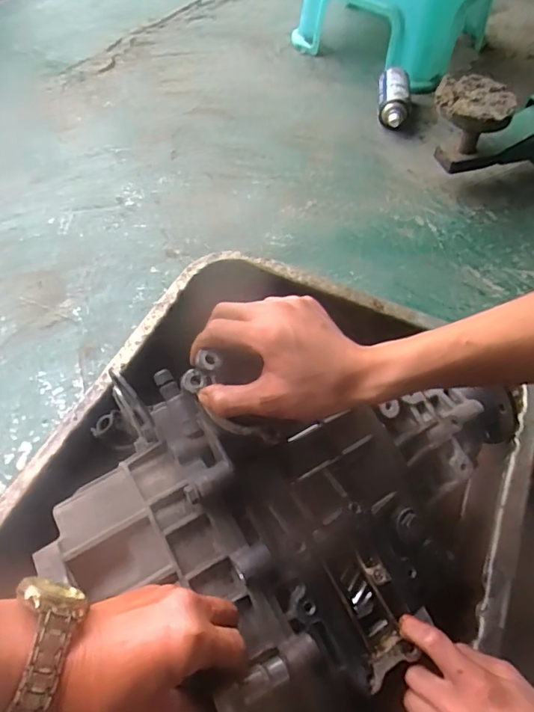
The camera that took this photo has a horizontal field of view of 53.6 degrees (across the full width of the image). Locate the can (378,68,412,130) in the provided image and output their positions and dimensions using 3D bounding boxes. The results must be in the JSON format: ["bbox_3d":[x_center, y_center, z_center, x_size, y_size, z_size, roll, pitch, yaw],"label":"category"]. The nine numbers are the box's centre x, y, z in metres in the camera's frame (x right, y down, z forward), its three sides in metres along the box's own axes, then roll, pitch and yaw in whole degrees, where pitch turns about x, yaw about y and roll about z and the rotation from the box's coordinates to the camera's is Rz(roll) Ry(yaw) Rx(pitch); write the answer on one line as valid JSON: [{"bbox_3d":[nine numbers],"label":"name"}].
[{"bbox_3d":[0.251,-0.507,1.045,0.069,0.063,0.136,11,55,5],"label":"can"}]

